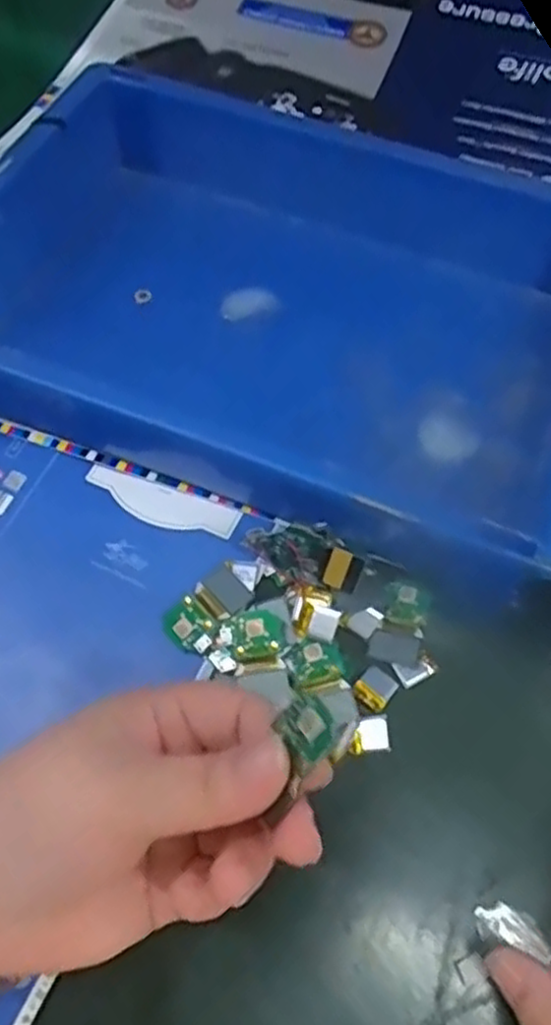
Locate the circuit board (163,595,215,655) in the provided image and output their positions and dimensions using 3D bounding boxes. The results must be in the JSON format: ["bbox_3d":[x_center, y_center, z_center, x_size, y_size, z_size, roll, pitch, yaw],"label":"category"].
[{"bbox_3d":[-0.036,0.049,0.311,0.017,0.005,0.023,-37,69,-17],"label":"circuit board"}]

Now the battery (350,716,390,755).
[{"bbox_3d":[0.038,0.091,0.299,0.016,0.004,0.013,-6,64,-3],"label":"battery"}]

